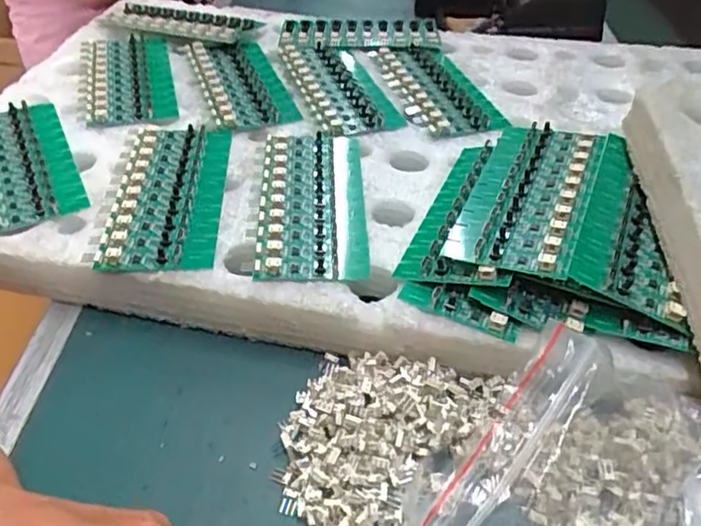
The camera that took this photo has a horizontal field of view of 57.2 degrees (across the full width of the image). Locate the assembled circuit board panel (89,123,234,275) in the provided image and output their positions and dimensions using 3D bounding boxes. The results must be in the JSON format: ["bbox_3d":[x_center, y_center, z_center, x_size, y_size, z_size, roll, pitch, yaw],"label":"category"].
[{"bbox_3d":[-0.109,-0.045,0.389,0.061,0.008,0.136,-1,41,-3],"label":"assembled circuit board panel"}]

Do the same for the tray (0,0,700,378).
[{"bbox_3d":[-0.001,-0.093,0.462,0.515,0.062,0.366,9,42,9],"label":"tray"}]

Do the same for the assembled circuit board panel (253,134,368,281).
[{"bbox_3d":[-0.023,-0.040,0.388,0.060,0.010,0.137,0,41,-2],"label":"assembled circuit board panel"}]

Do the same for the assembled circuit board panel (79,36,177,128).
[{"bbox_3d":[-0.172,-0.145,0.498,0.066,0.007,0.137,-8,43,-17],"label":"assembled circuit board panel"}]

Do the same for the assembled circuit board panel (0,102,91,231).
[{"bbox_3d":[-0.212,-0.066,0.411,0.062,0.011,0.136,-18,45,-21],"label":"assembled circuit board panel"}]

